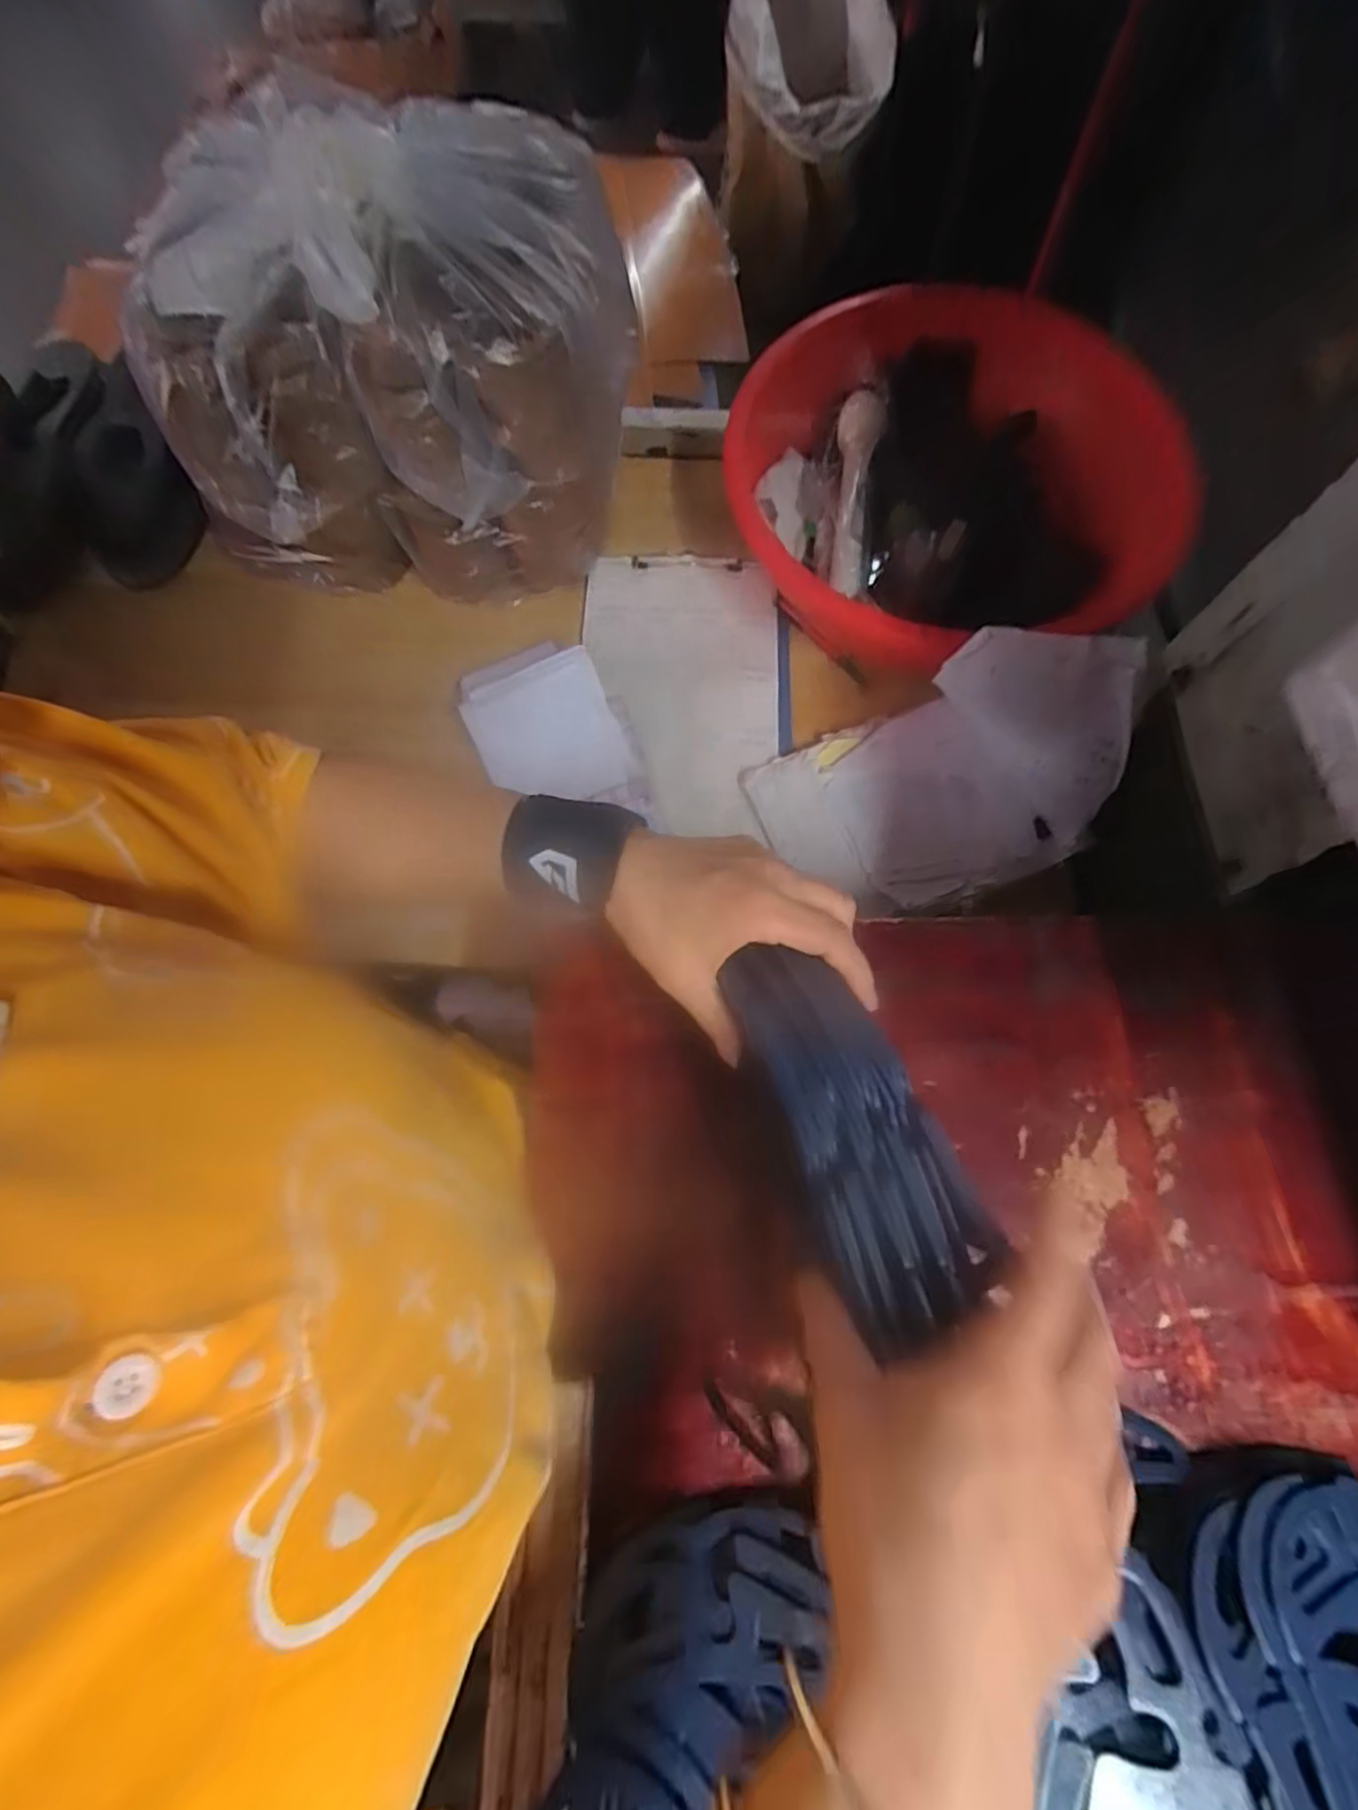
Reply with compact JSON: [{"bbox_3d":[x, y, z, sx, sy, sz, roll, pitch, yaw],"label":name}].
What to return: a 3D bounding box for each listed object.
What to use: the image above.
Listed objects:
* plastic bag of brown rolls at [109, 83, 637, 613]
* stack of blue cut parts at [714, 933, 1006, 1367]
[{"bbox_3d":[-0.232,-0.462,0.613,0.361,0.282,0.226,0,71,0],"label":"plastic bag of brown rolls"},{"bbox_3d":[0.065,0.081,0.272,0.060,0.032,0.156,-19,57,-6],"label":"stack of blue cut parts"}]

